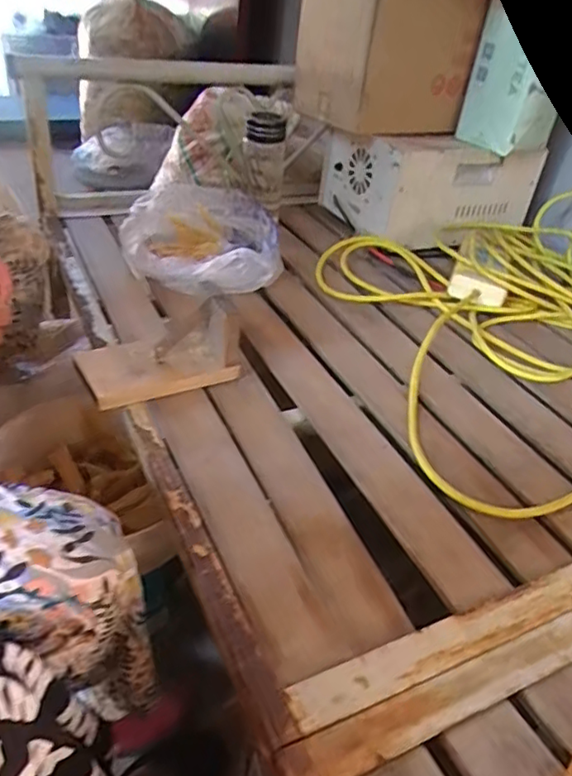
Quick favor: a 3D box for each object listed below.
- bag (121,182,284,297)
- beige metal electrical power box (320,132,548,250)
[{"bbox_3d":[-0.128,-0.229,0.907,0.227,0.060,0.289,-1,39,-13],"label":"bag"},{"bbox_3d":[0.252,-0.382,1.069,0.299,0.149,0.240,-11,42,-24],"label":"beige metal electrical power box"}]

